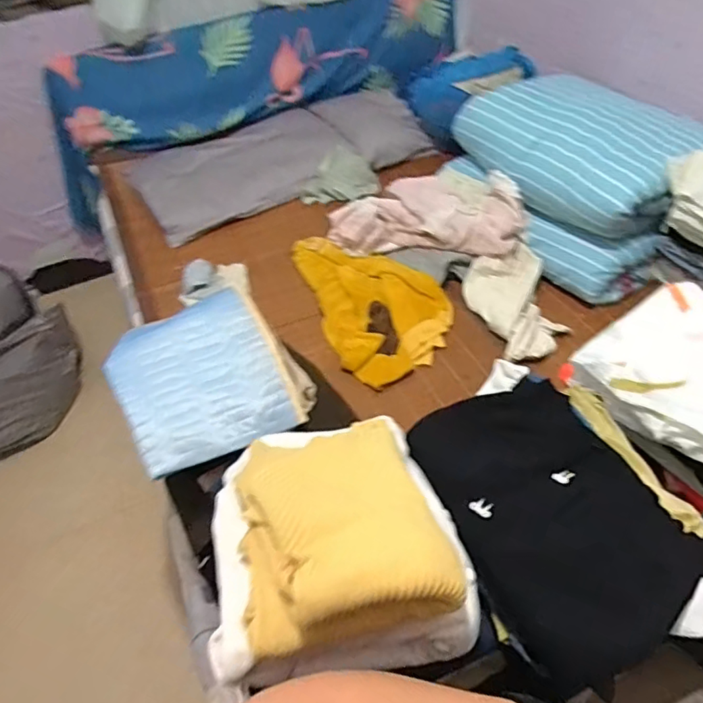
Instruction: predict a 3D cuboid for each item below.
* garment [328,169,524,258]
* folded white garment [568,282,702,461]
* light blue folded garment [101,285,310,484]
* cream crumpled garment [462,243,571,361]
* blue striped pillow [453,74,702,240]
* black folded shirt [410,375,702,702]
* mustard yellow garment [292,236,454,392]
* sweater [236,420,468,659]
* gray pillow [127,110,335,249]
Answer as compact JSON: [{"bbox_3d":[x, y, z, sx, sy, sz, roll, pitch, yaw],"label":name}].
[{"bbox_3d":[0.184,-0.379,1.440,0.494,0.124,0.350,-6,48,1],"label":"garment"},{"bbox_3d":[0.498,0.043,0.756,0.267,0.068,0.309,-29,52,-18],"label":"folded white garment"},{"bbox_3d":[-0.221,0.037,0.797,0.229,0.067,0.257,-26,51,-16],"label":"light blue folded garment"},{"bbox_3d":[0.389,-0.119,1.277,0.195,0.059,0.314,-11,48,-3],"label":"cream crumpled garment"},{"bbox_3d":[0.569,-0.532,1.374,0.378,0.160,0.607,-26,51,-15],"label":"blue striped pillow"},{"bbox_3d":[0.209,0.161,0.587,0.196,0.078,0.329,-21,49,-11],"label":"black folded shirt"},{"bbox_3d":[0.045,-0.162,1.377,0.313,0.043,0.565,-21,50,-12],"label":"mustard yellow garment"},{"bbox_3d":[-0.018,0.164,0.553,0.188,0.068,0.290,-10,20,-8],"label":"sweater"},{"bbox_3d":[-0.366,-0.618,1.759,0.659,0.080,0.420,-31,52,-19],"label":"gray pillow"}]

